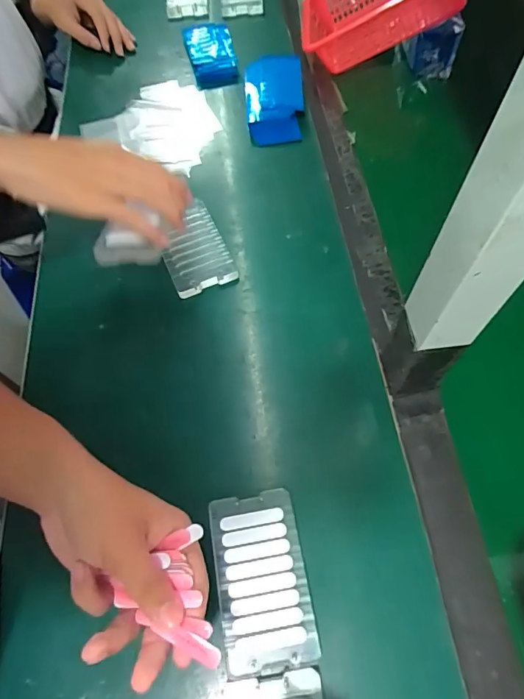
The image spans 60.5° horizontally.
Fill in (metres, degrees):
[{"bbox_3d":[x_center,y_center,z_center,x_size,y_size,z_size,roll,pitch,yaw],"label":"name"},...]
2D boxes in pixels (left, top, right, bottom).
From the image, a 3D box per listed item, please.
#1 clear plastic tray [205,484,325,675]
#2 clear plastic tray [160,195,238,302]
[{"bbox_3d":[0.000,0.175,0.347,0.067,0.009,0.120,-10,64,-3],"label":"clear plastic tray"},{"bbox_3d":[-0.077,-0.112,0.498,0.067,0.016,0.106,-21,65,-8],"label":"clear plastic tray"}]

